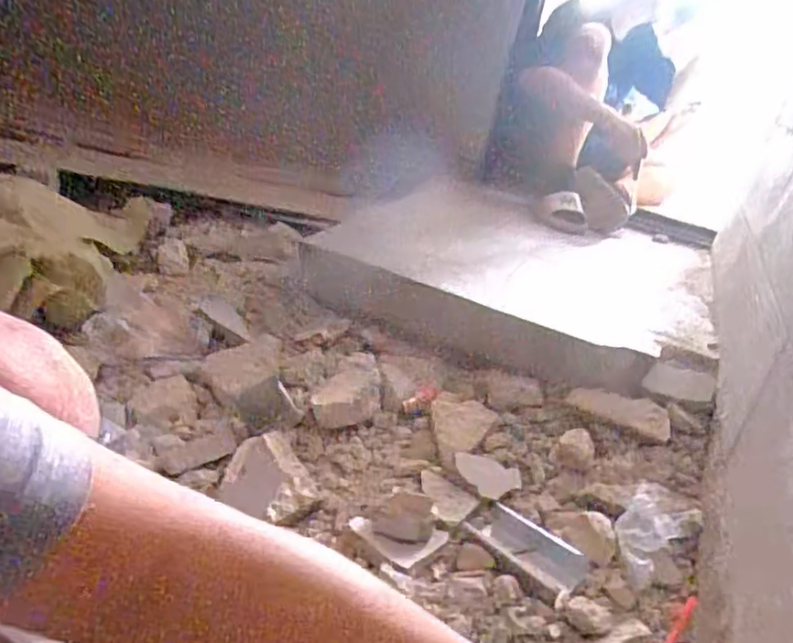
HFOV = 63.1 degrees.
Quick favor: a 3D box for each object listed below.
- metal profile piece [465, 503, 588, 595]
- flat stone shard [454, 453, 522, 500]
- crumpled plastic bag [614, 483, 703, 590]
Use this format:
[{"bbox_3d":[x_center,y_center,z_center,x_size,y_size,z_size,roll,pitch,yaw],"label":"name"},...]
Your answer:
[{"bbox_3d":[0.173,0.302,0.853,0.137,0.040,0.083,28,29,30],"label":"metal profile piece"},{"bbox_3d":[0.134,0.227,0.951,0.096,0.008,0.076,6,37,8],"label":"flat stone shard"},{"bbox_3d":[0.341,0.279,0.859,0.087,0.039,0.156,25,32,31],"label":"crumpled plastic bag"}]

